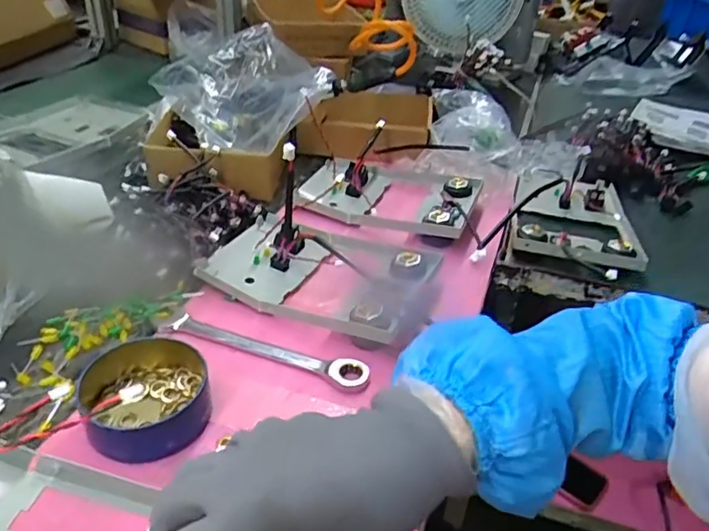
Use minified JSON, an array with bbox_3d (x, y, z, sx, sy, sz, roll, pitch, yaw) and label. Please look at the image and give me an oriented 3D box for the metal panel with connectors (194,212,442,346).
[{"bbox_3d":[-0.037,0.001,0.608,0.231,0.041,0.153,17,36,18],"label":"metal panel with connectors"}]

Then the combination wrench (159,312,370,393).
[{"bbox_3d":[-0.082,0.075,0.525,0.201,0.016,0.030,15,35,14],"label":"combination wrench"}]

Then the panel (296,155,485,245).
[{"bbox_3d":[0.041,-0.106,0.769,0.237,0.038,0.165,14,35,14],"label":"panel"}]

